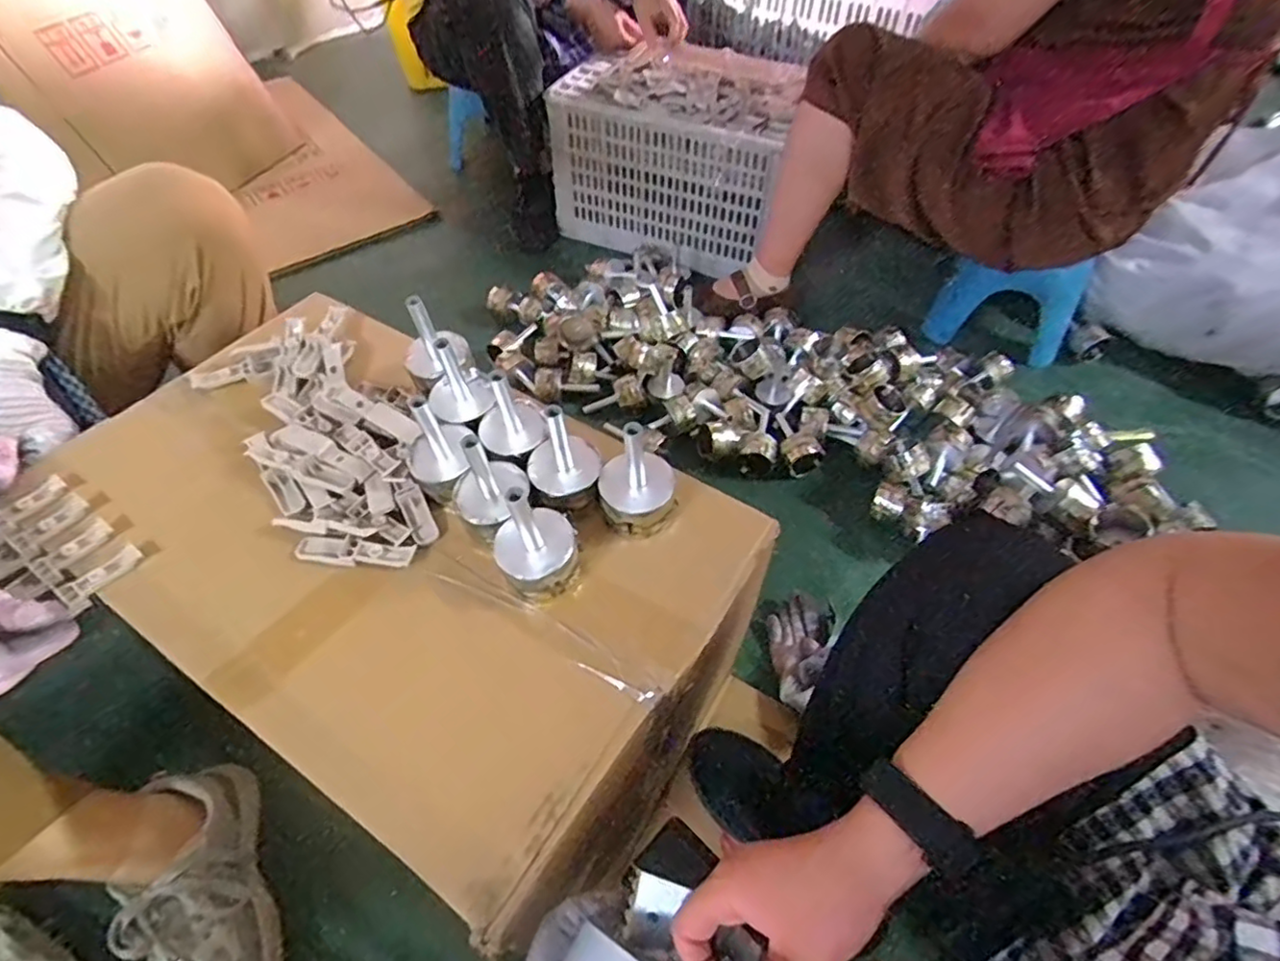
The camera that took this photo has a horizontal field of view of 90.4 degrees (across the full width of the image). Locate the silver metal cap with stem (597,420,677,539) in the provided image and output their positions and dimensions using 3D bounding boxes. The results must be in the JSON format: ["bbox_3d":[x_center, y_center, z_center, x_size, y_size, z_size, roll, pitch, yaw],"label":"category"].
[{"bbox_3d":[-0.002,0.000,0.509,0.062,0.095,0.056,-3,52,-2],"label":"silver metal cap with stem"}]

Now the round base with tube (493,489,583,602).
[{"bbox_3d":[-0.079,0.041,0.476,0.062,0.098,0.058,0,52,0],"label":"round base with tube"}]

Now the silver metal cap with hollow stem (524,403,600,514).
[{"bbox_3d":[-0.062,-0.018,0.518,0.060,0.088,0.055,-11,53,-8],"label":"silver metal cap with hollow stem"}]

